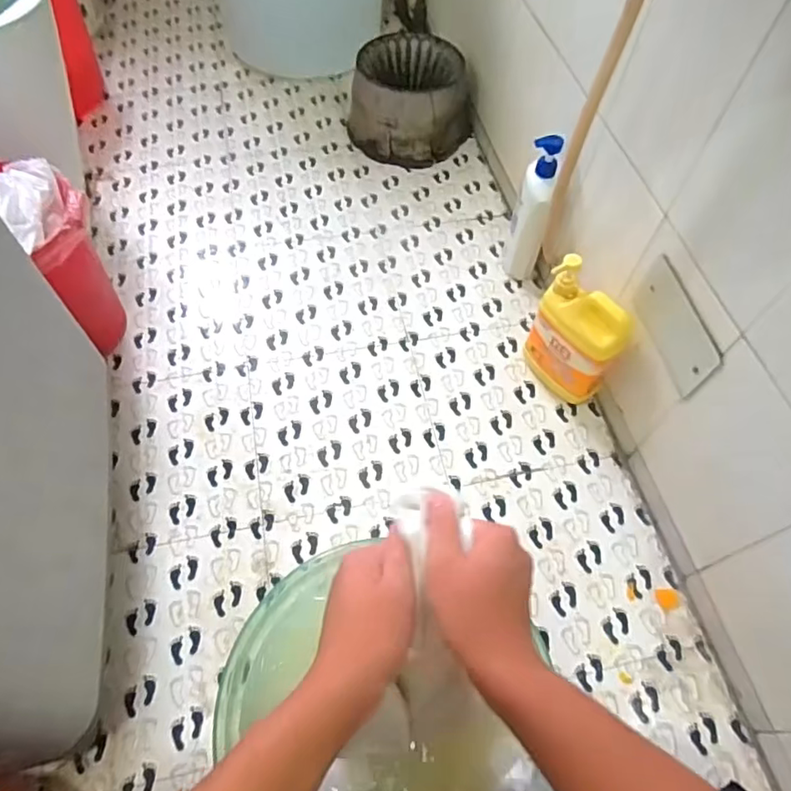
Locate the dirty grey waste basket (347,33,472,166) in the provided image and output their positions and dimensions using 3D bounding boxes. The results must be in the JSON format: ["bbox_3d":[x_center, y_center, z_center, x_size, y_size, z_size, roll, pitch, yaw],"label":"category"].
[{"bbox_3d":[0.037,-0.678,1.294,0.280,0.165,0.241,11,60,4],"label":"dirty grey waste basket"}]

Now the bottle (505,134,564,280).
[{"bbox_3d":[0.253,-0.336,1.032,0.070,0.281,0.088,19,61,9],"label":"bottle"}]

